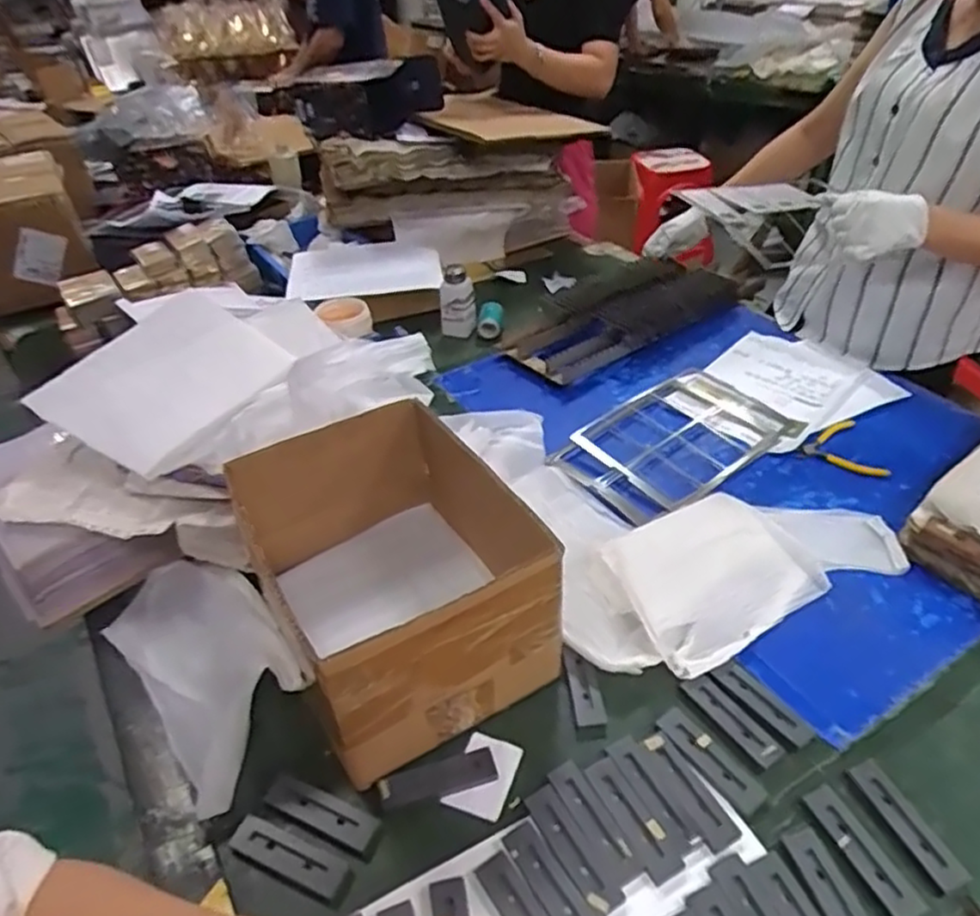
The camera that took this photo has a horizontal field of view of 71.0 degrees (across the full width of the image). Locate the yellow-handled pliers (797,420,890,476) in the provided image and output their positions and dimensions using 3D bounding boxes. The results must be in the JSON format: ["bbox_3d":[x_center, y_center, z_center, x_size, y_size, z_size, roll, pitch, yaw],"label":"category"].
[{"bbox_3d":[0.500,-0.013,0.991,0.099,0.008,0.122,-5,39,2],"label":"yellow-handled pliers"}]

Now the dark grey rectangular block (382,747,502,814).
[{"bbox_3d":[-0.048,0.311,0.660,0.110,0.013,0.034,-17,40,-13],"label":"dark grey rectangular block"}]

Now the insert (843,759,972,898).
[{"bbox_3d":[0.360,0.318,0.597,0.038,0.009,0.106,-19,41,-15],"label":"insert"}]

